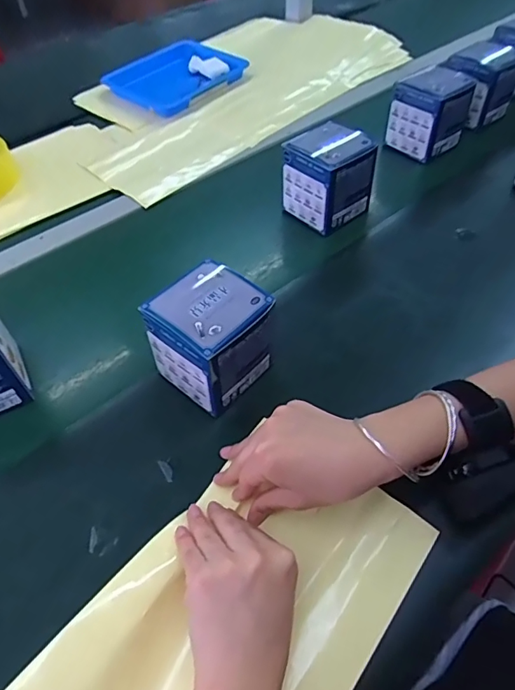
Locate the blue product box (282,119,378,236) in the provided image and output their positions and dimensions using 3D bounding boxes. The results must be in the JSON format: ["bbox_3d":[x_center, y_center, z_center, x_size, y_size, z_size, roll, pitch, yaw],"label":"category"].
[{"bbox_3d":[0.082,-0.209,0.582,0.082,0.095,0.089,-35,57,-21],"label":"blue product box"}]

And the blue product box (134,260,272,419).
[{"bbox_3d":[-0.037,-0.004,0.418,0.081,0.096,0.083,32,61,26],"label":"blue product box"}]

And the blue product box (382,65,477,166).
[{"bbox_3d":[0.241,-0.329,0.674,0.087,0.091,0.081,-32,56,-19],"label":"blue product box"}]

